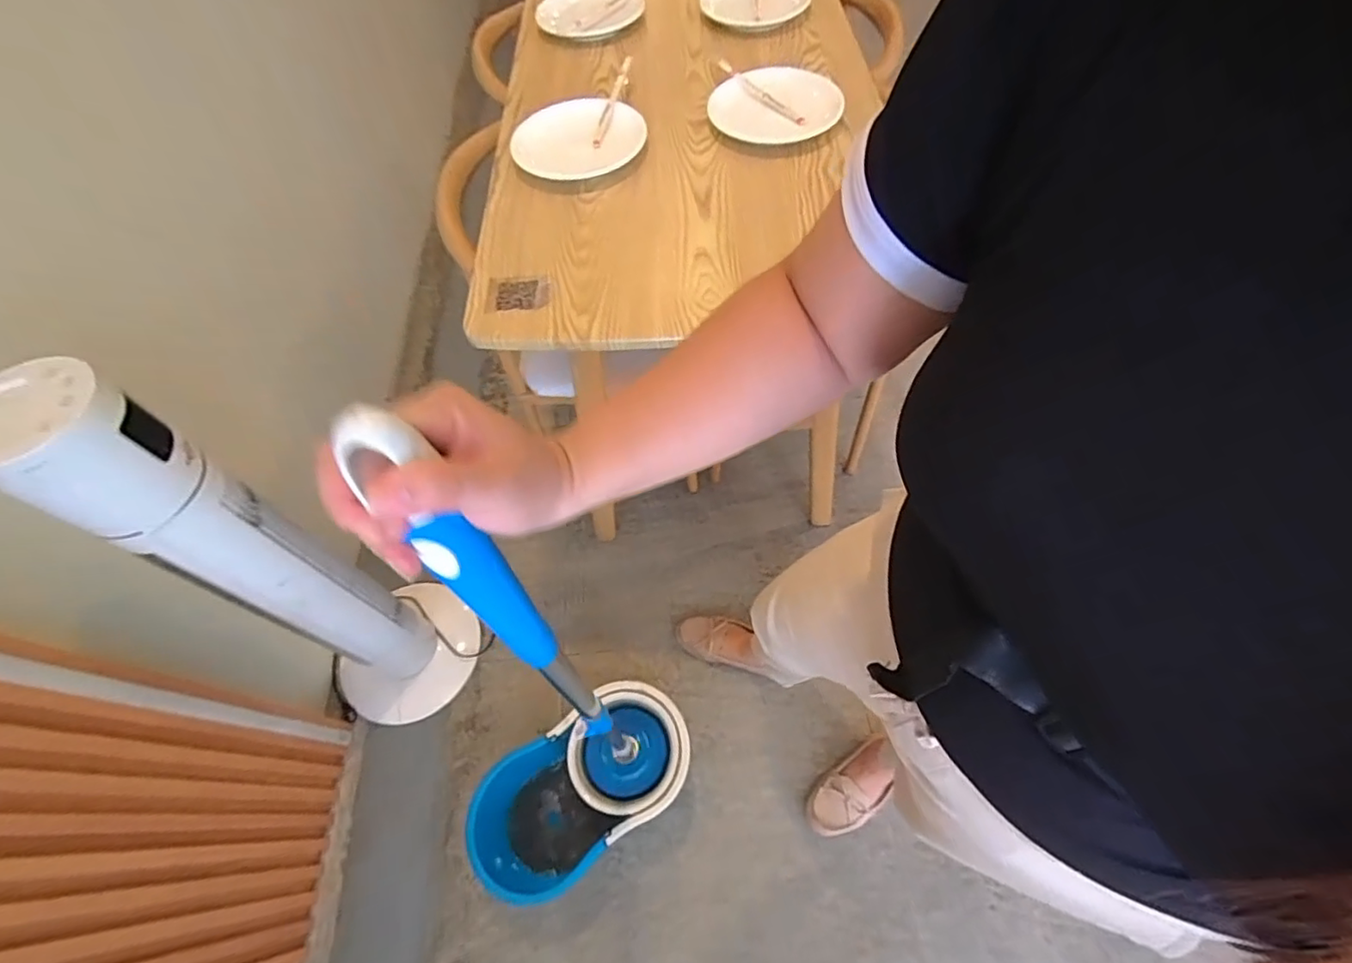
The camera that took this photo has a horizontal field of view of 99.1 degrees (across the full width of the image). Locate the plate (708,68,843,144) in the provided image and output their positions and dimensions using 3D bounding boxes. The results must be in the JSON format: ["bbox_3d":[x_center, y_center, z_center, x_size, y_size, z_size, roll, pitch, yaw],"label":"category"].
[{"bbox_3d":[0.139,-0.560,0.849,0.177,0.017,0.170,-2,64,4],"label":"plate"}]

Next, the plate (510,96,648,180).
[{"bbox_3d":[-0.138,-0.497,0.836,0.191,0.017,0.157,-31,72,-13],"label":"plate"}]

